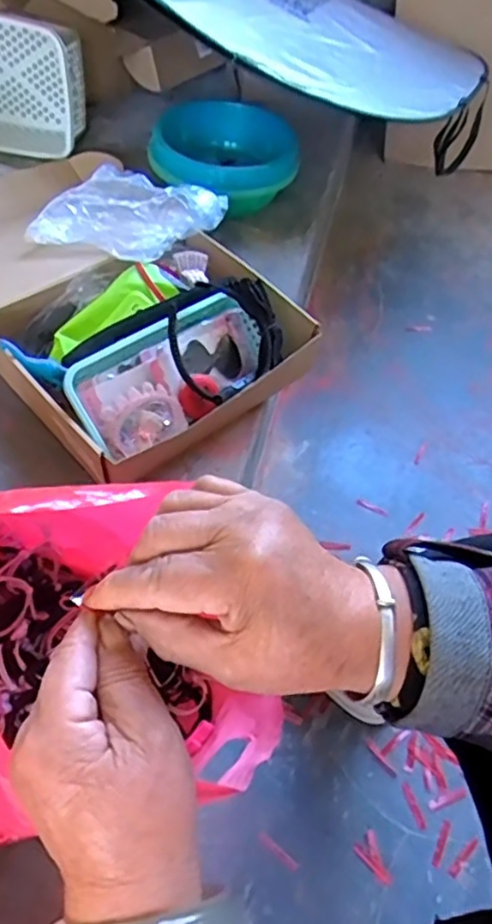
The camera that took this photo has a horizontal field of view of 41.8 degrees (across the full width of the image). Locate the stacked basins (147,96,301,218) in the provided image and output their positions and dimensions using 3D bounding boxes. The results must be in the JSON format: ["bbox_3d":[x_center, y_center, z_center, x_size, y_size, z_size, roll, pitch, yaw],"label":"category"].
[{"bbox_3d":[-0.035,-0.508,1.068,0.223,0.092,0.189,21,55,10],"label":"stacked basins"}]

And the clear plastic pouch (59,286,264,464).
[{"bbox_3d":[-0.080,-0.108,0.749,0.122,0.081,0.261,39,60,22],"label":"clear plastic pouch"}]

